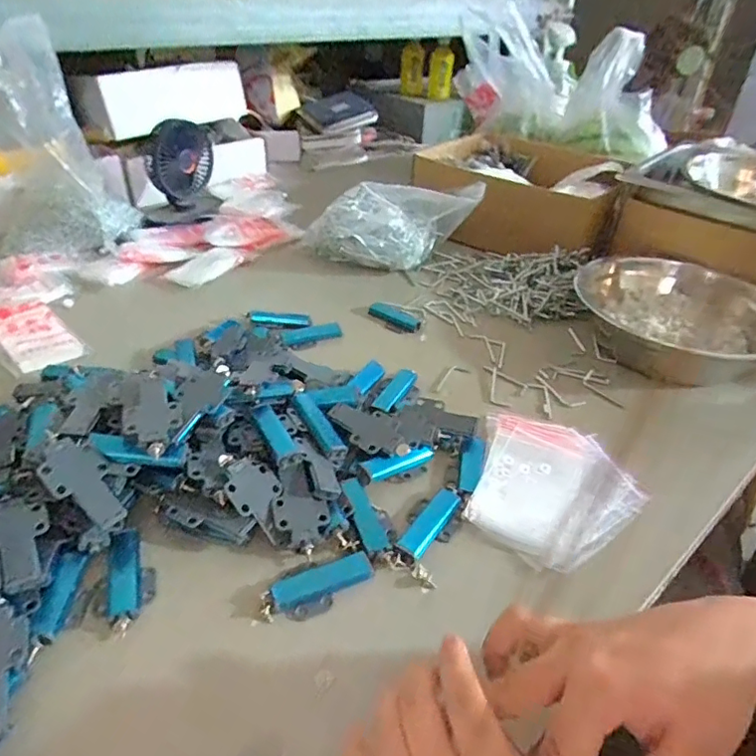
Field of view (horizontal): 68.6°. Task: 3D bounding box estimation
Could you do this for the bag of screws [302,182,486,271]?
[{"bbox_3d":[0.027,-0.233,0.845,0.255,0.098,0.121,-6,38,-13],"label":"bag of screws"}]

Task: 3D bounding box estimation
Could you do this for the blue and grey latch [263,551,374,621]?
[{"bbox_3d":[-0.043,0.153,0.411,0.084,0.012,0.029,-18,43,-27],"label":"blue and grey latch"}]

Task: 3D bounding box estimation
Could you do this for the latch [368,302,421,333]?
[{"bbox_3d":[0.021,-0.080,0.730,0.081,0.012,0.028,29,44,29],"label":"latch"}]

